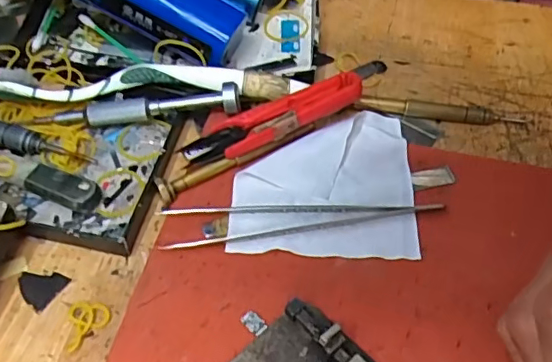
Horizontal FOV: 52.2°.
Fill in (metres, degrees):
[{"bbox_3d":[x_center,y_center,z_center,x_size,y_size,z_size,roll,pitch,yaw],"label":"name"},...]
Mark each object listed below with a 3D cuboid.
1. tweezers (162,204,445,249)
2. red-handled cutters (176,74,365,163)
[{"bbox_3d":[0.011,0.016,0.268,0.132,0.010,0.024,-3,54,-2],"label":"tweezers"},{"bbox_3d":[-0.002,-0.032,0.296,0.097,0.022,0.028,-23,57,-16],"label":"red-handled cutters"}]

